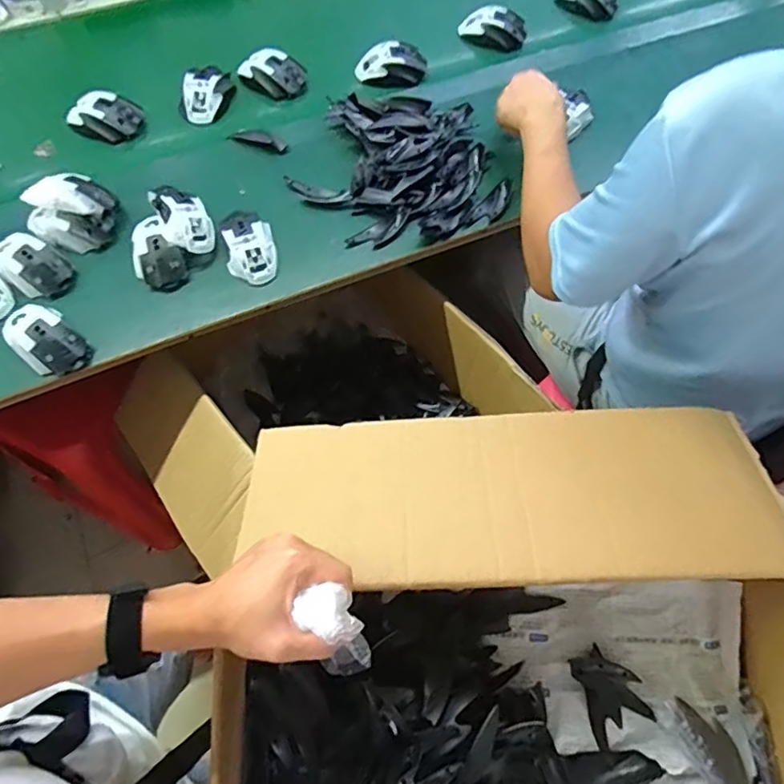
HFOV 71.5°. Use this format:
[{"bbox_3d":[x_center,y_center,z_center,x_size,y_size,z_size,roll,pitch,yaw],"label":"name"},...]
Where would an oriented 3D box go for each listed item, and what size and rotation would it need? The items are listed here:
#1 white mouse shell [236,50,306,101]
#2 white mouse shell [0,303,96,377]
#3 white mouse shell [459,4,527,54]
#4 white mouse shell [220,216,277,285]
[{"bbox_3d":[-0.196,-0.518,0.900,0.115,0.049,0.063,20,65,9],"label":"white mouse shell"},{"bbox_3d":[-0.425,-0.065,0.664,0.100,0.031,0.065,42,70,18],"label":"white mouse shell"},{"bbox_3d":[0.181,-0.647,0.973,0.122,0.044,0.066,22,66,10],"label":"white mouse shell"},{"bbox_3d":[-0.194,-0.198,0.744,0.067,0.047,0.109,-12,64,-6],"label":"white mouse shell"}]

